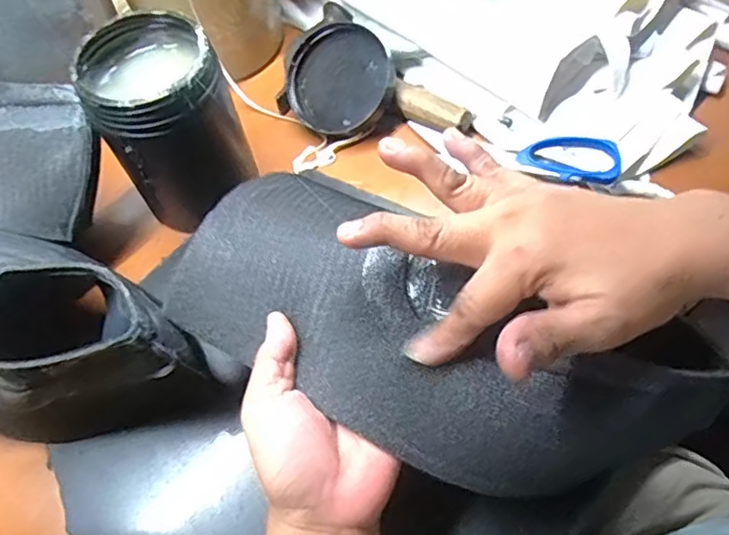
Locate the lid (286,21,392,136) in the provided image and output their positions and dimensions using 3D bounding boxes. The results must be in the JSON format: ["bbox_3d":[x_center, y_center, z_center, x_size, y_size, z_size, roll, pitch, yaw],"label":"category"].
[{"bbox_3d":[-0.024,-0.164,0.510,0.090,0.017,0.092,0,90,26],"label":"lid"}]

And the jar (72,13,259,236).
[{"bbox_3d":[-0.140,-0.108,0.435,0.086,0.124,0.091,-2,60,3],"label":"jar"}]

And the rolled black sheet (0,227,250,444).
[{"bbox_3d":[-0.231,0.029,0.370,0.279,0.096,0.127,19,64,14],"label":"rolled black sheet"}]

